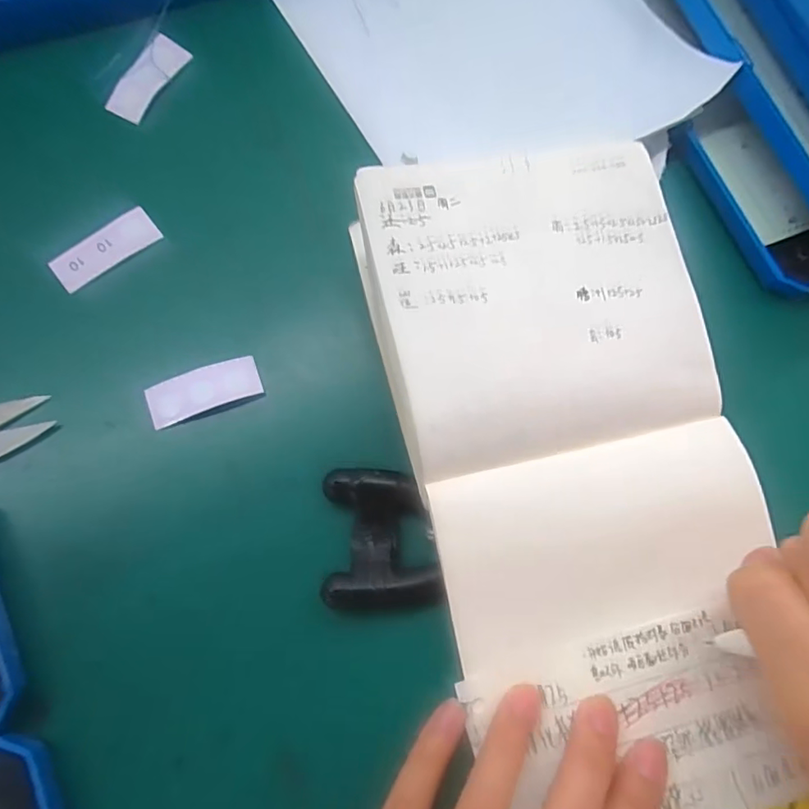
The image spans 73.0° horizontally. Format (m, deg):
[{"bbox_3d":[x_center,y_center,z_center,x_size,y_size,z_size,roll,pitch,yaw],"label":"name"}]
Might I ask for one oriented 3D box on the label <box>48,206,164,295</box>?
[{"bbox_3d":[-0.130,-0.067,0.238,0.045,0.004,0.017,-37,85,-10],"label":"label"}]

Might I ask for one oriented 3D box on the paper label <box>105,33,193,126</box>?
[{"bbox_3d":[-0.122,-0.155,0.260,0.017,0.004,0.047,30,79,-9],"label":"paper label"}]

